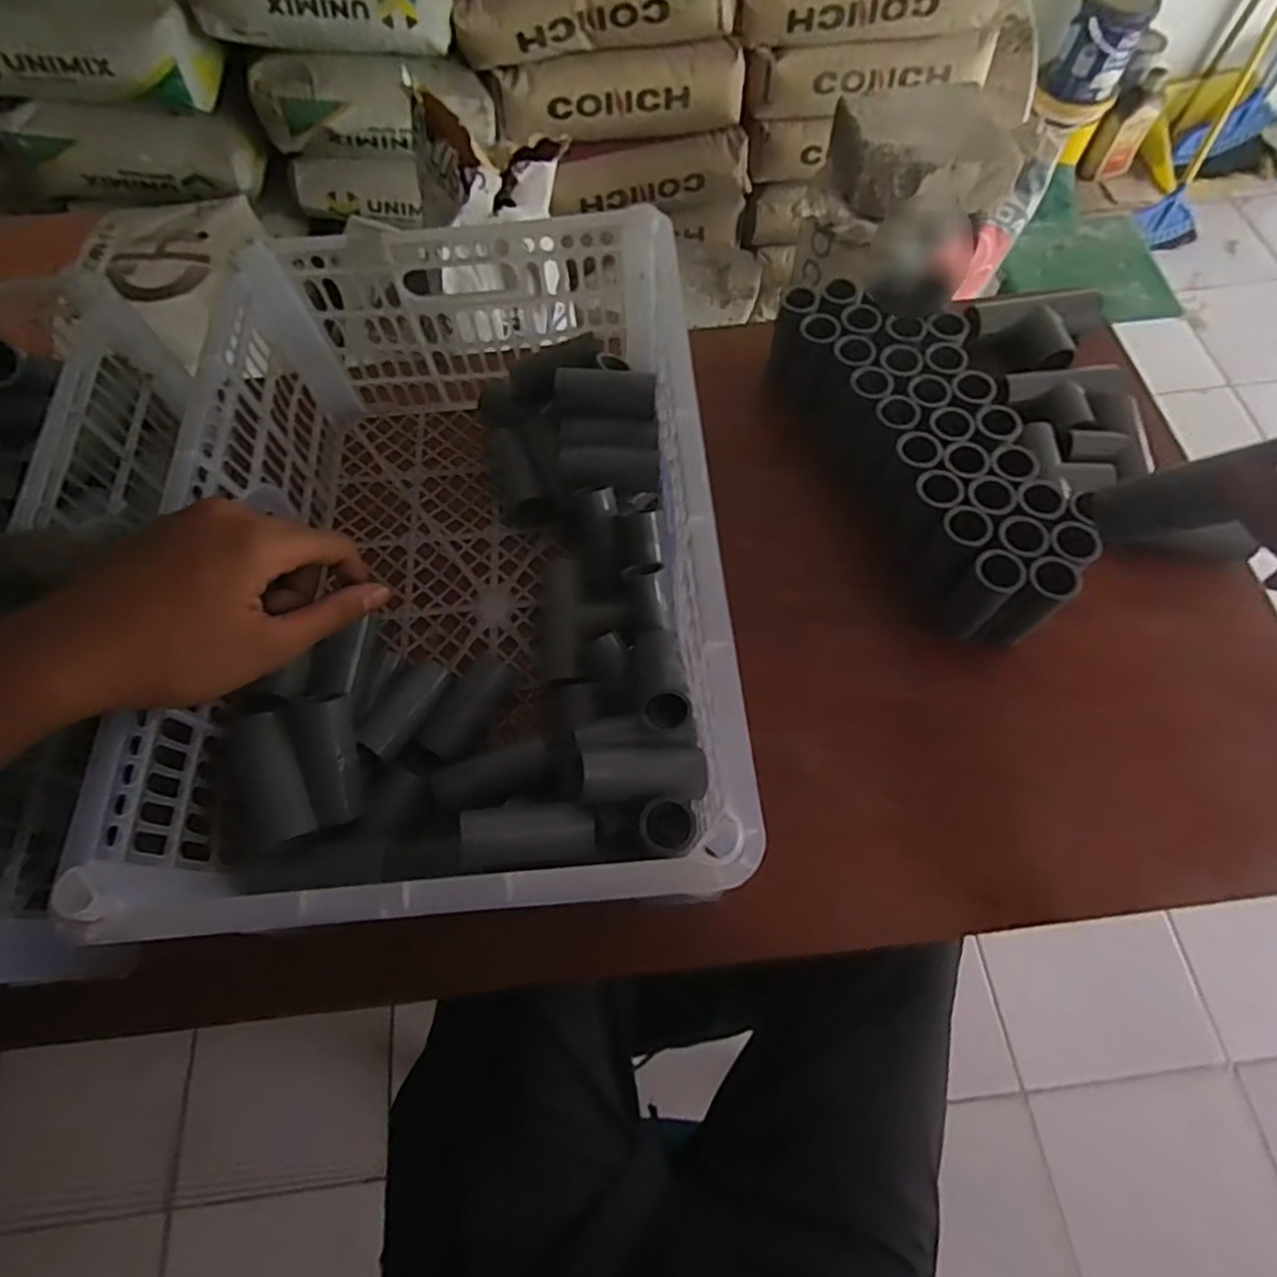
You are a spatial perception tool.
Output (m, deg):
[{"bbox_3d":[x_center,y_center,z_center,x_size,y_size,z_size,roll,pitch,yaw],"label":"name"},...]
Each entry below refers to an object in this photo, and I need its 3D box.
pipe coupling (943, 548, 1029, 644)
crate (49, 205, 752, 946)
[{"bbox_3d":[0.215,-0.026,0.419,0.028,0.070,0.027,-1,66,1],"label":"pipe coupling"},{"bbox_3d":[-0.103,-0.056,0.399,0.271,0.153,0.408,-5,66,-1],"label":"crate"}]

